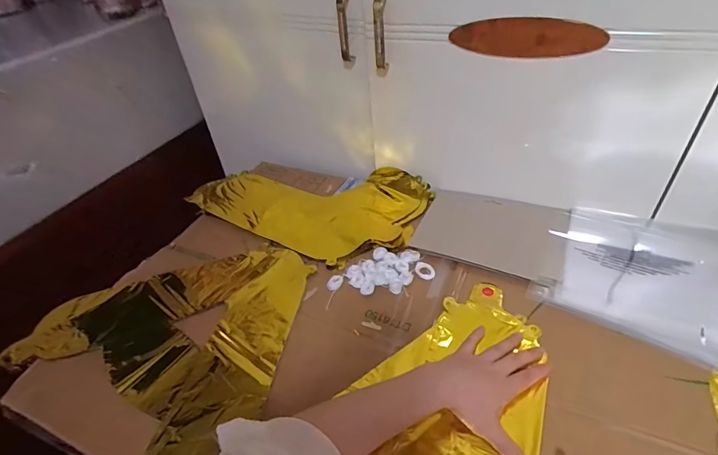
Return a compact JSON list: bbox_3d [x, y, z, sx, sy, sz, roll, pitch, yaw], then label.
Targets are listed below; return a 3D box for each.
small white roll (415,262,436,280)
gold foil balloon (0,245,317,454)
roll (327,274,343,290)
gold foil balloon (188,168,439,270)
[{"bbox_3d":[0.096,0.062,0.589,0.029,0.004,0.028,-3,41,2],"label":"small white roll"},{"bbox_3d":[-0.237,0.129,0.558,0.330,0.027,0.320,24,48,29],"label":"gold foil balloon"},{"bbox_3d":[-0.035,0.079,0.589,0.018,0.007,0.027,24,48,29],"label":"roll"},{"bbox_3d":[-0.088,-0.054,0.743,0.402,0.032,0.235,21,47,27],"label":"gold foil balloon"}]

